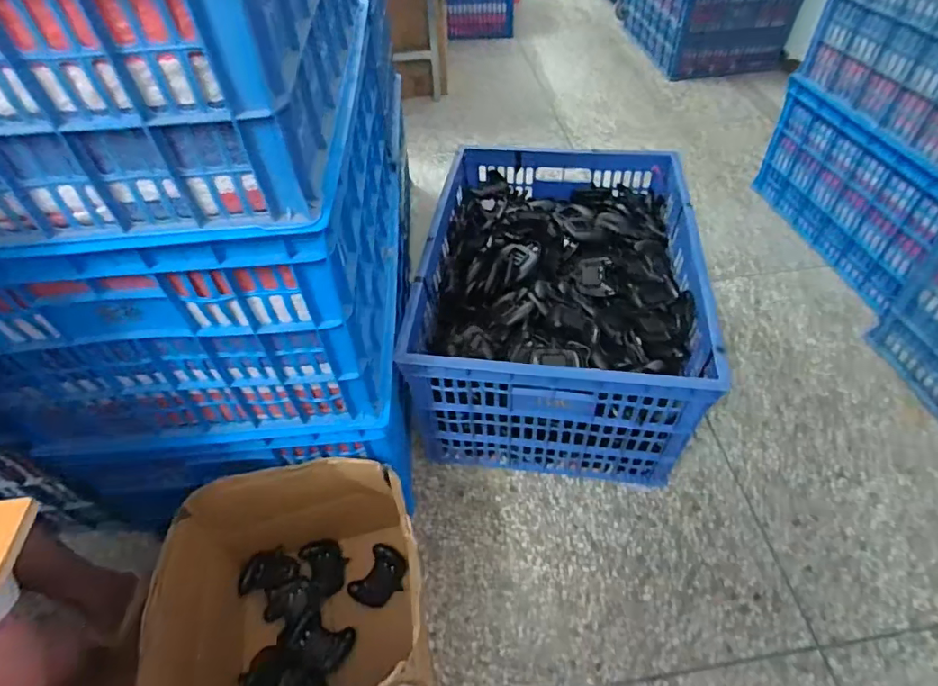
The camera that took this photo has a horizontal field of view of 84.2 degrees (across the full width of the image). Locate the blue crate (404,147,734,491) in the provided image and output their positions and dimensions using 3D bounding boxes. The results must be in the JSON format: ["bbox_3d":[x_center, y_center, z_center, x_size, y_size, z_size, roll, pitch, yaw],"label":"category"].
[{"bbox_3d":[0.227,-0.127,1.388,0.619,0.408,0.827,3,49,5],"label":"blue crate"}]

